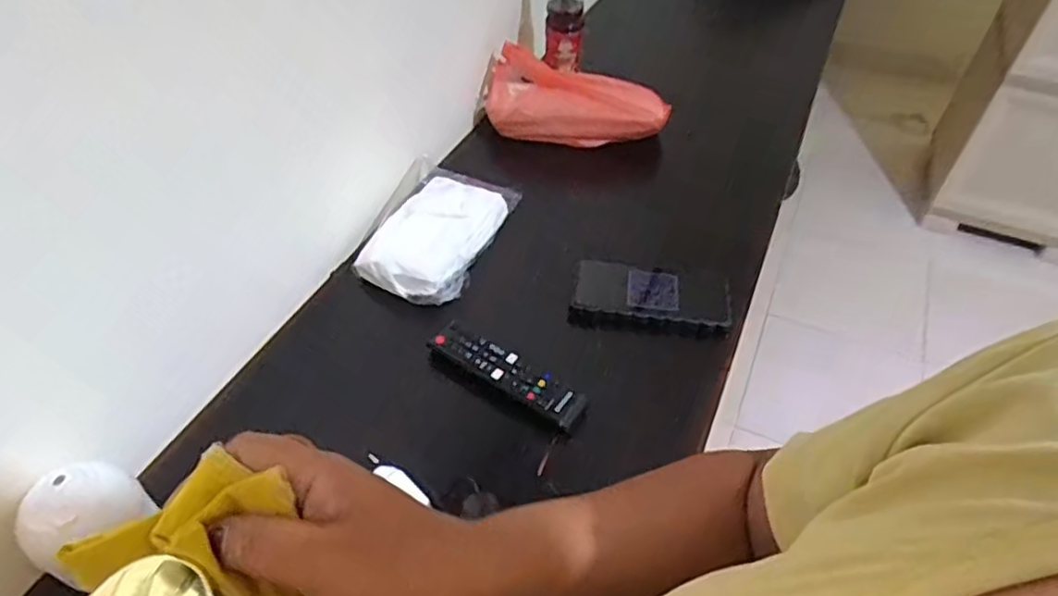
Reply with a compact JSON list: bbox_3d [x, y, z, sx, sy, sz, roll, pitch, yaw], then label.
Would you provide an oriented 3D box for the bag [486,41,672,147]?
[{"bbox_3d":[0.069,-0.281,0.929,0.249,0.106,0.067,8,47,7],"label":"bag"}]

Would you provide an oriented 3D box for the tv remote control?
[{"bbox_3d":[-0.023,0.072,0.634,0.168,0.022,0.044,29,52,24],"label":"tv remote control"}]

